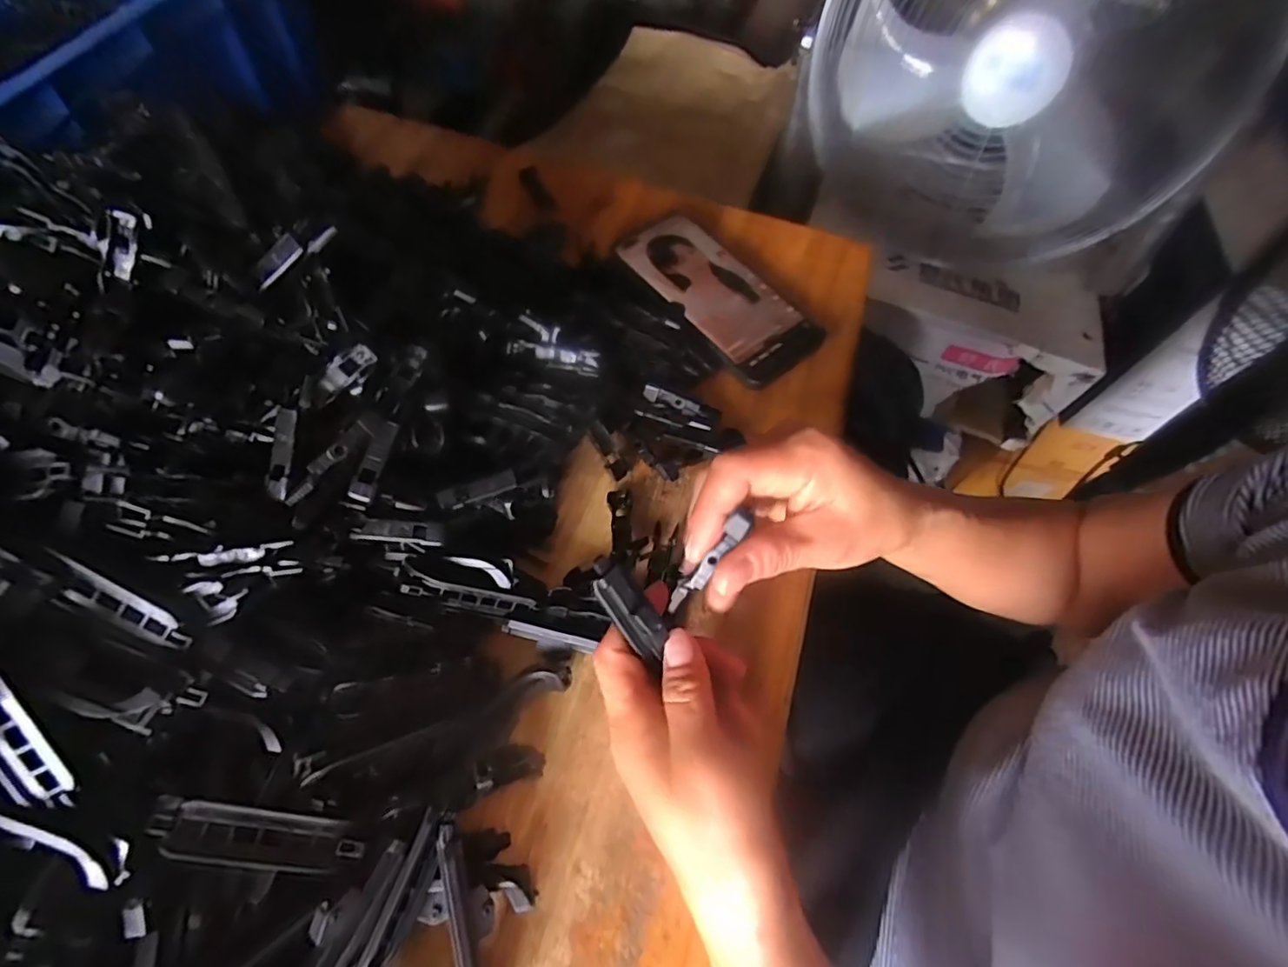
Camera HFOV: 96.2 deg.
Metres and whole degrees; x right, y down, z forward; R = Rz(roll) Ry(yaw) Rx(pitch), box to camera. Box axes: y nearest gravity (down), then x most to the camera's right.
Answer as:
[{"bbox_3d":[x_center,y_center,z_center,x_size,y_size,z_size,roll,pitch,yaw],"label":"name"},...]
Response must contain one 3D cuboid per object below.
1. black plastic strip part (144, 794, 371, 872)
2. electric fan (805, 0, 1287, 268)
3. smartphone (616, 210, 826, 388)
[{"bbox_3d":[-0.145,0.134,0.219,0.071,0.004,0.018,24,62,-21],"label":"black plastic strip part"},{"bbox_3d":[0.413,-0.464,0.616,0.383,0.388,0.170,22,63,8],"label":"electric fan"},{"bbox_3d":[0.052,-0.143,0.428,0.072,0.006,0.167,-34,71,-19],"label":"smartphone"}]

